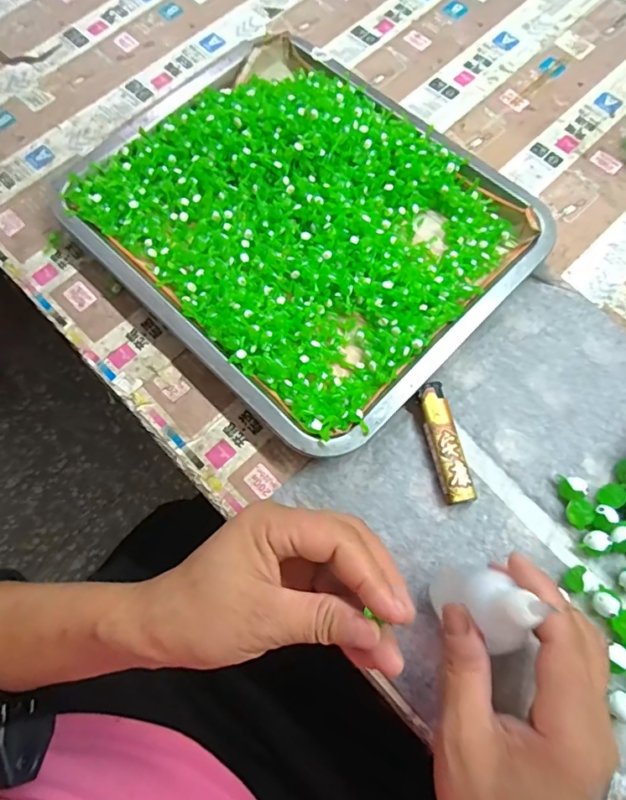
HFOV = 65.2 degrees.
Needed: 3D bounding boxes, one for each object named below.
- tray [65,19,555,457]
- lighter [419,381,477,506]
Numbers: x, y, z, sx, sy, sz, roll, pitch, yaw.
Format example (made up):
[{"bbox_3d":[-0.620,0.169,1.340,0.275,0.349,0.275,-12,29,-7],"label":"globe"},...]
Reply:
[{"bbox_3d":[-0.011,-0.135,0.371,0.304,0.036,0.255,42,77,13],"label":"tray"},{"bbox_3d":[0.086,0.028,0.321,0.020,0.014,0.080,-10,72,-3],"label":"lighter"}]

